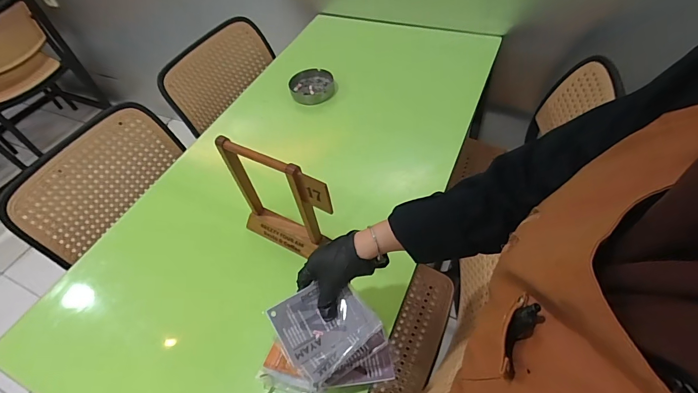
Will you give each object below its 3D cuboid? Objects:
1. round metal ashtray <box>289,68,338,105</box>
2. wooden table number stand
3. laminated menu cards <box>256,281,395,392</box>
[{"bbox_3d":[-0.093,-0.284,0.961,0.122,0.040,0.110,-7,51,1],"label":"round metal ashtray"},{"bbox_3d":[-0.108,0.012,0.596,0.195,0.216,0.037,20,56,21],"label":"wooden table number stand"},{"bbox_3d":[-0.039,0.198,0.507,0.175,0.105,0.121,-16,51,-8],"label":"laminated menu cards"}]

